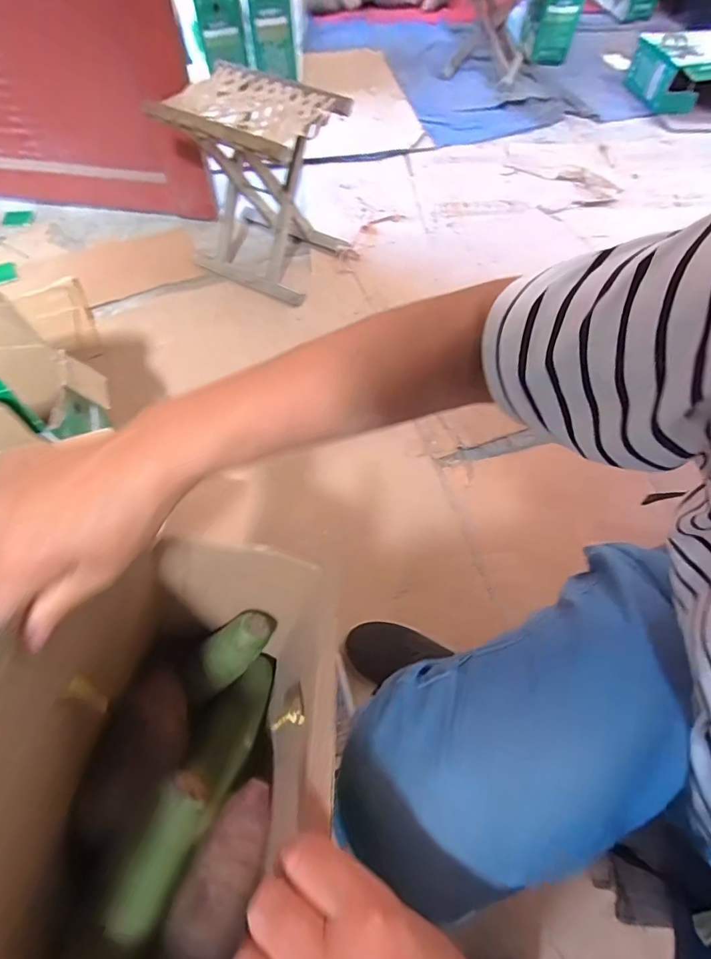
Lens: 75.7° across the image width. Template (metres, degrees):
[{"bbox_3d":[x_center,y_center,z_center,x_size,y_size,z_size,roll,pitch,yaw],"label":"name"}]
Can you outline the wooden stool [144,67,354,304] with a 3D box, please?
[{"bbox_3d":[-0.216,-0.629,0.989,0.334,0.322,0.245,24,63,11],"label":"wooden stool"}]

